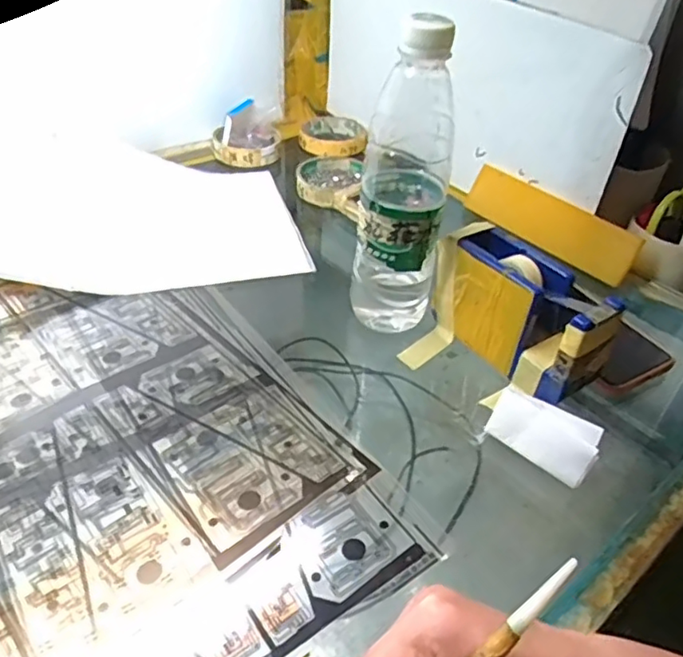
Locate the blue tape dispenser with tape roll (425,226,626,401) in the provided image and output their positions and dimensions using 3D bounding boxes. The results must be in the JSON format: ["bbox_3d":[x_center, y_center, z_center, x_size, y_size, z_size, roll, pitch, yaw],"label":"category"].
[{"bbox_3d":[0.119,-0.022,0.451,0.046,0.082,0.098,-25,48,-31],"label":"blue tape dispenser with tape roll"}]

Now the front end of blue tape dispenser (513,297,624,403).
[{"bbox_3d":[0.158,0.015,0.413,0.046,0.078,0.042,-22,46,-28],"label":"front end of blue tape dispenser"}]

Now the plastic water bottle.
[{"bbox_3d":[0.045,-0.100,0.428,0.058,0.224,0.067,8,40,5],"label":"plastic water bottle"}]

